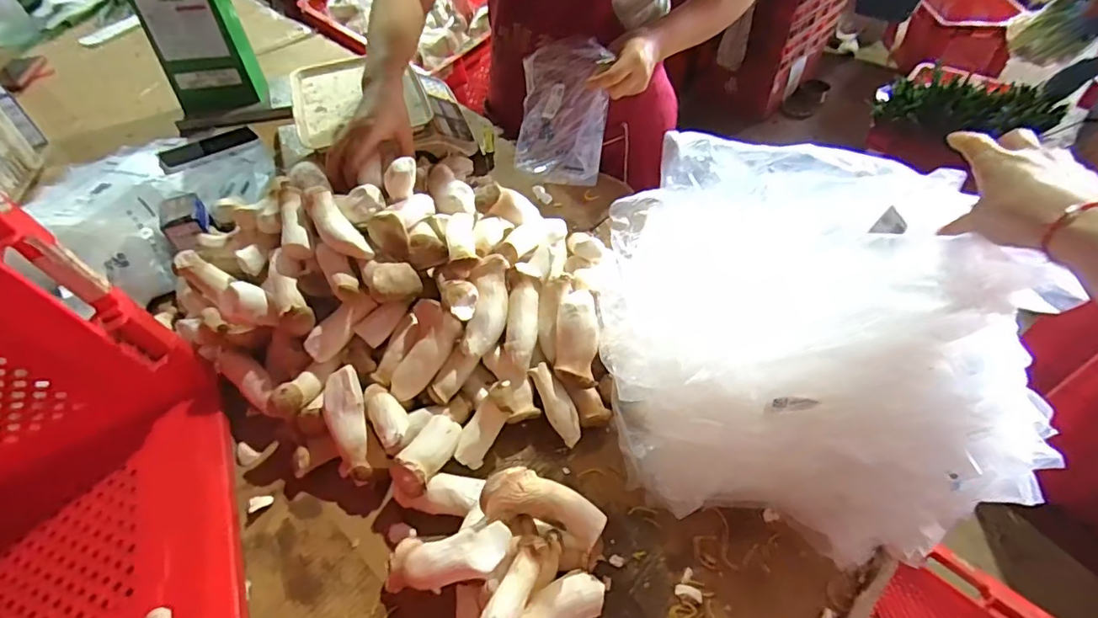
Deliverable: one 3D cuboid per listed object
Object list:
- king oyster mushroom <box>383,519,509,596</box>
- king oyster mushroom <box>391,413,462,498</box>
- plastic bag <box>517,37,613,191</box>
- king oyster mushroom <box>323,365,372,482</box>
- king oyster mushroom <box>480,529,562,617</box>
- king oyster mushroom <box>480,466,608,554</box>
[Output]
[{"bbox_3d":[-0.093,0.221,0.476,0.135,0.045,0.045,-24,45,23],"label":"king oyster mushroom"},{"bbox_3d":[-0.123,0.145,0.543,0.039,0.035,0.084,17,52,16],"label":"king oyster mushroom"},{"bbox_3d":[0.011,-0.290,0.810,0.143,0.199,0.049,16,26,28],"label":"plastic bag"},{"bbox_3d":[-0.208,0.119,0.558,0.036,0.029,0.112,-12,83,-8],"label":"king oyster mushroom"},{"bbox_3d":[-0.027,0.232,0.438,0.032,0.034,0.120,23,47,20],"label":"king oyster mushroom"},{"bbox_3d":[-0.006,0.176,0.480,0.109,0.039,0.044,22,50,-6],"label":"king oyster mushroom"}]

